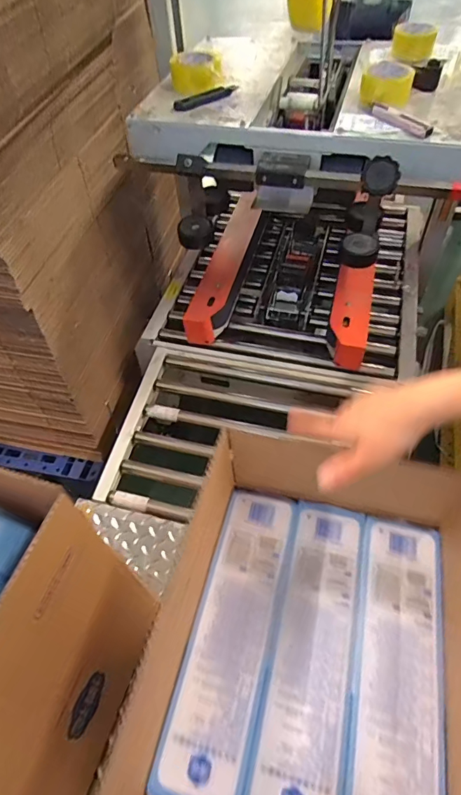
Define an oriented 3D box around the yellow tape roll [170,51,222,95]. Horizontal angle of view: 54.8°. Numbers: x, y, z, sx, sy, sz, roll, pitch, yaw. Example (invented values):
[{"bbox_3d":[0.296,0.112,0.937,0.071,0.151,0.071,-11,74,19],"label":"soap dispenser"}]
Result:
[{"bbox_3d":[-0.077,-0.736,1.003,0.110,0.053,0.110,-6,53,0],"label":"yellow tape roll"}]

